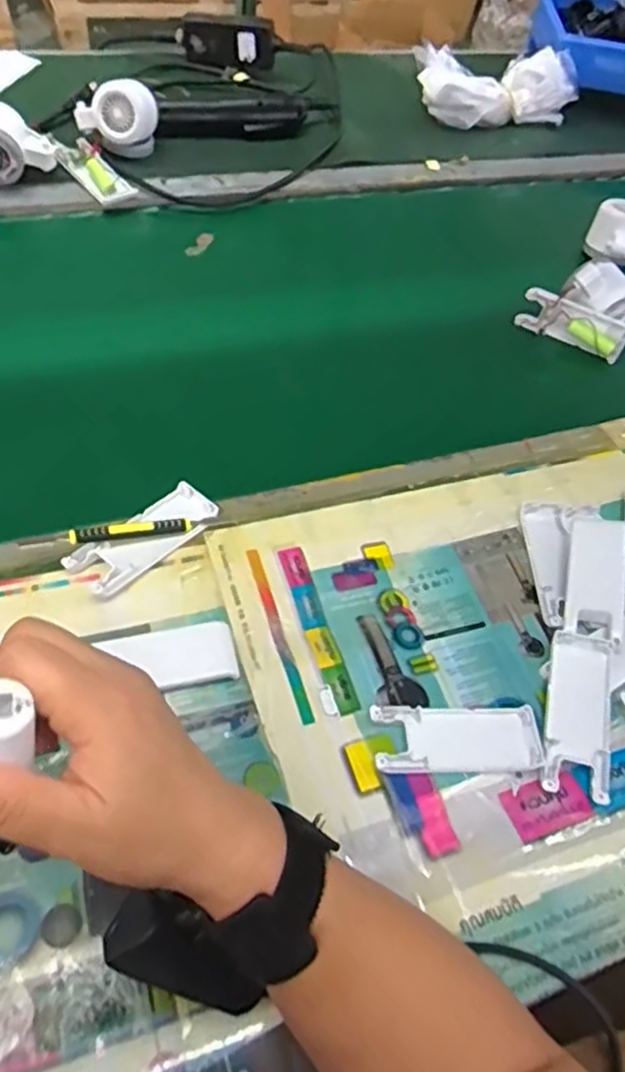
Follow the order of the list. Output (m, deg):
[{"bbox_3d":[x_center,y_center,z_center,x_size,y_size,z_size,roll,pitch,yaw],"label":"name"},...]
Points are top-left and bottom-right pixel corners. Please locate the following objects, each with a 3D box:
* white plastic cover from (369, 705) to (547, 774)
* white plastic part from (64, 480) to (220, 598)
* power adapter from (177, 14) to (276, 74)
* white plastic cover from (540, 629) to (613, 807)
[{"bbox_3d":[0.089,0.122,0.430,0.103,0.009,0.040,3,55,-7],"label":"white plastic cover"},{"bbox_3d":[-0.114,0.001,0.481,0.039,0.017,0.103,40,59,18],"label":"white plastic part"},{"bbox_3d":[-0.108,-0.638,0.915,0.117,0.053,0.034,8,33,-2],"label":"power adapter"},{"bbox_3d":[0.168,0.109,0.444,0.037,0.013,0.106,17,54,3],"label":"white plastic cover"}]

